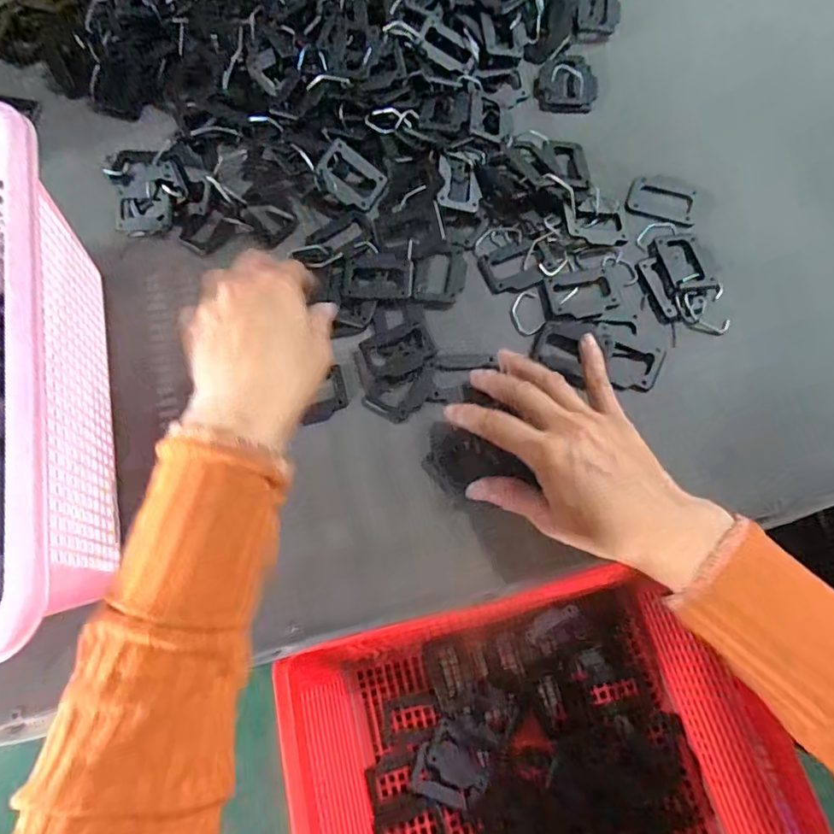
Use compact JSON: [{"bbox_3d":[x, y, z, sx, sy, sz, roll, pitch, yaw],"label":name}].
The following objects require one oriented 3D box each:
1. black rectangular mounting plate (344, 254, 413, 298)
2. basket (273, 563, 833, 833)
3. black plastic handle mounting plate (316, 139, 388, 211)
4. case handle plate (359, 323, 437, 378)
[{"bbox_3d":[-0.028,-0.105,0.399,0.050,0.004,0.035,1,74,2],"label":"black rectangular mounting plate"},{"bbox_3d":[0.078,0.241,0.370,0.299,0.109,0.203,-14,72,-1],"label":"basket"},{"bbox_3d":[-0.051,-0.187,0.420,0.049,0.009,0.036,34,91,-16],"label":"black plastic handle mounting plate"},{"bbox_3d":[-0.013,-0.046,0.384,0.048,0.005,0.033,-18,74,-4],"label":"case handle plate"}]

